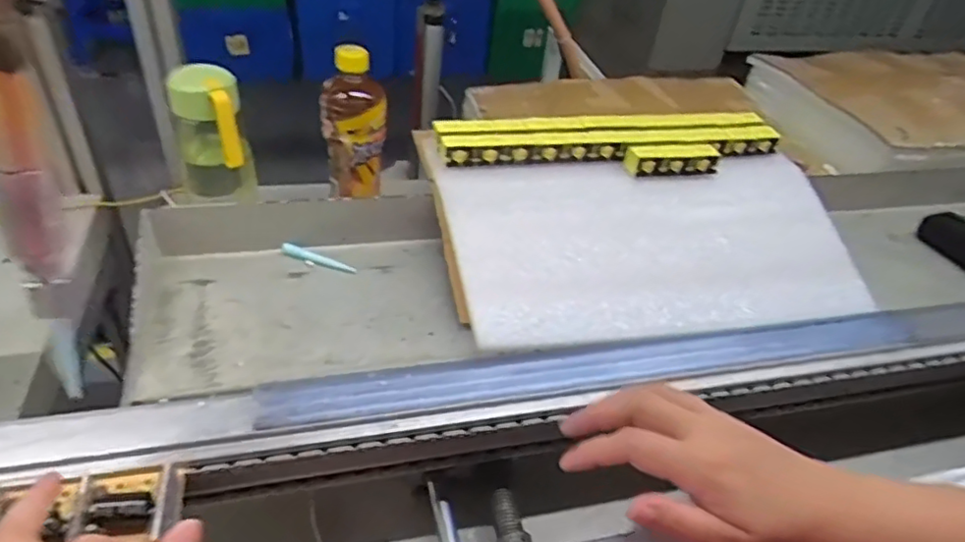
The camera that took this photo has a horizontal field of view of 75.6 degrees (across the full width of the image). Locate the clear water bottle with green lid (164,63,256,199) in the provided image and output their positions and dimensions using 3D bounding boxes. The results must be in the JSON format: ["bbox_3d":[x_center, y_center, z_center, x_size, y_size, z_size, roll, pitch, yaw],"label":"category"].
[{"bbox_3d":[-0.286,-0.143,0.661,0.071,0.134,0.096,-16,45,-22],"label":"clear water bottle with green lid"}]

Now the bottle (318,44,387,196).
[{"bbox_3d":[-0.141,-0.165,0.693,0.070,0.159,0.070,-5,42,-11],"label":"bottle"}]

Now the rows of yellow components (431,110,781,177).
[{"bbox_3d":[0.130,-0.126,0.605,0.338,0.029,0.084,-5,42,-10],"label":"rows of yellow components"}]

